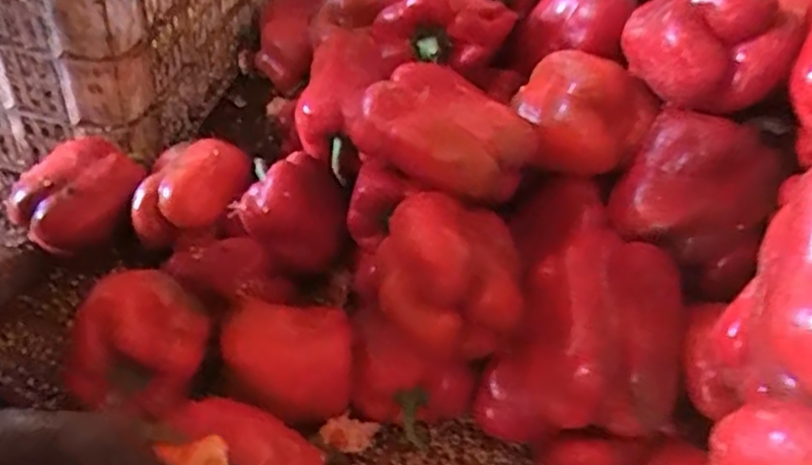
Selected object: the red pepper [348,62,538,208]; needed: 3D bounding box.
[{"bbox_3d":[0.025,-0.075,0.558,0.131,0.057,0.084,25,47,18],"label":"red pepper"}]

